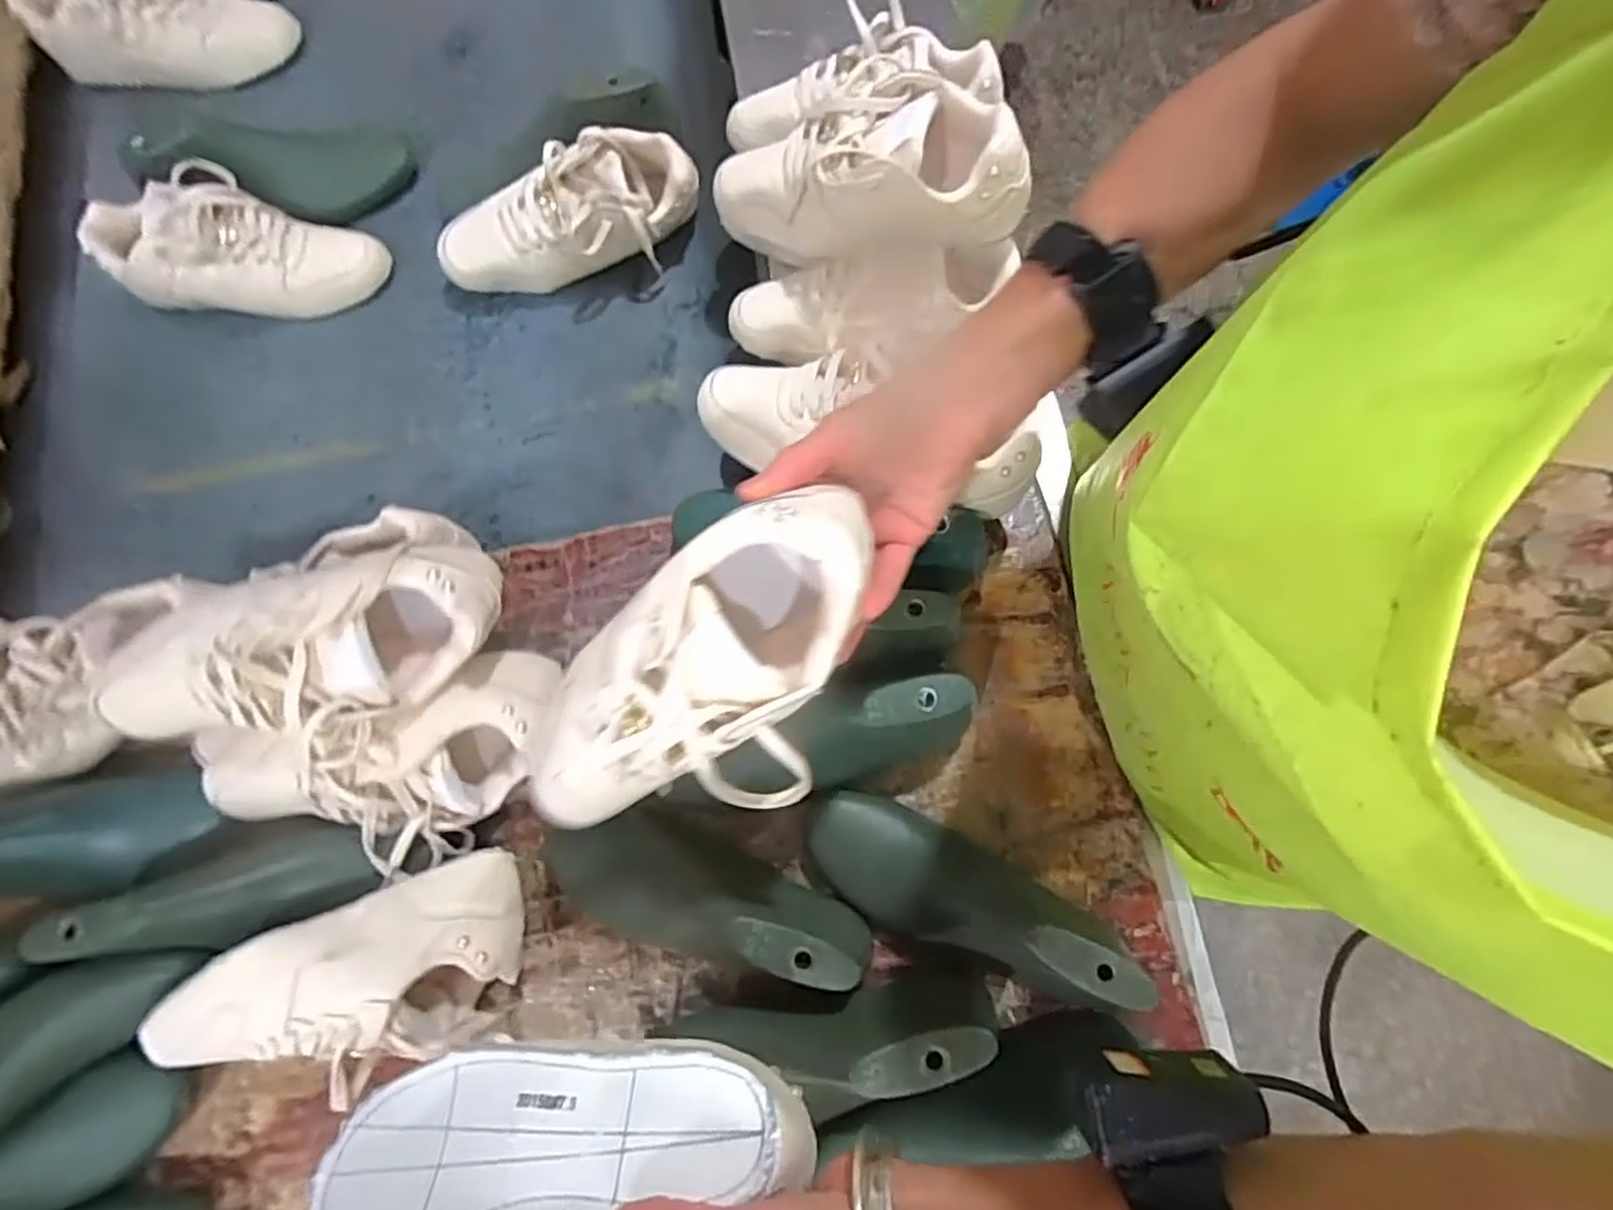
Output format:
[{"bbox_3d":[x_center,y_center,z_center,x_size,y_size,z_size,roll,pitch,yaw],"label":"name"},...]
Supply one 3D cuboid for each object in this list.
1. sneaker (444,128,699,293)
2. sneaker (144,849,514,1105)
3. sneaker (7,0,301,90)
[{"bbox_3d":[-0.226,-0.364,0.683,0.245,0.107,0.093,-25,78,-5],"label":"sneaker"},{"bbox_3d":[-0.314,0.268,0.494,0.239,0.100,0.120,-22,78,-4],"label":"sneaker"},{"bbox_3d":[-0.691,-0.641,0.760,0.242,0.115,0.099,-6,76,-14],"label":"sneaker"}]

